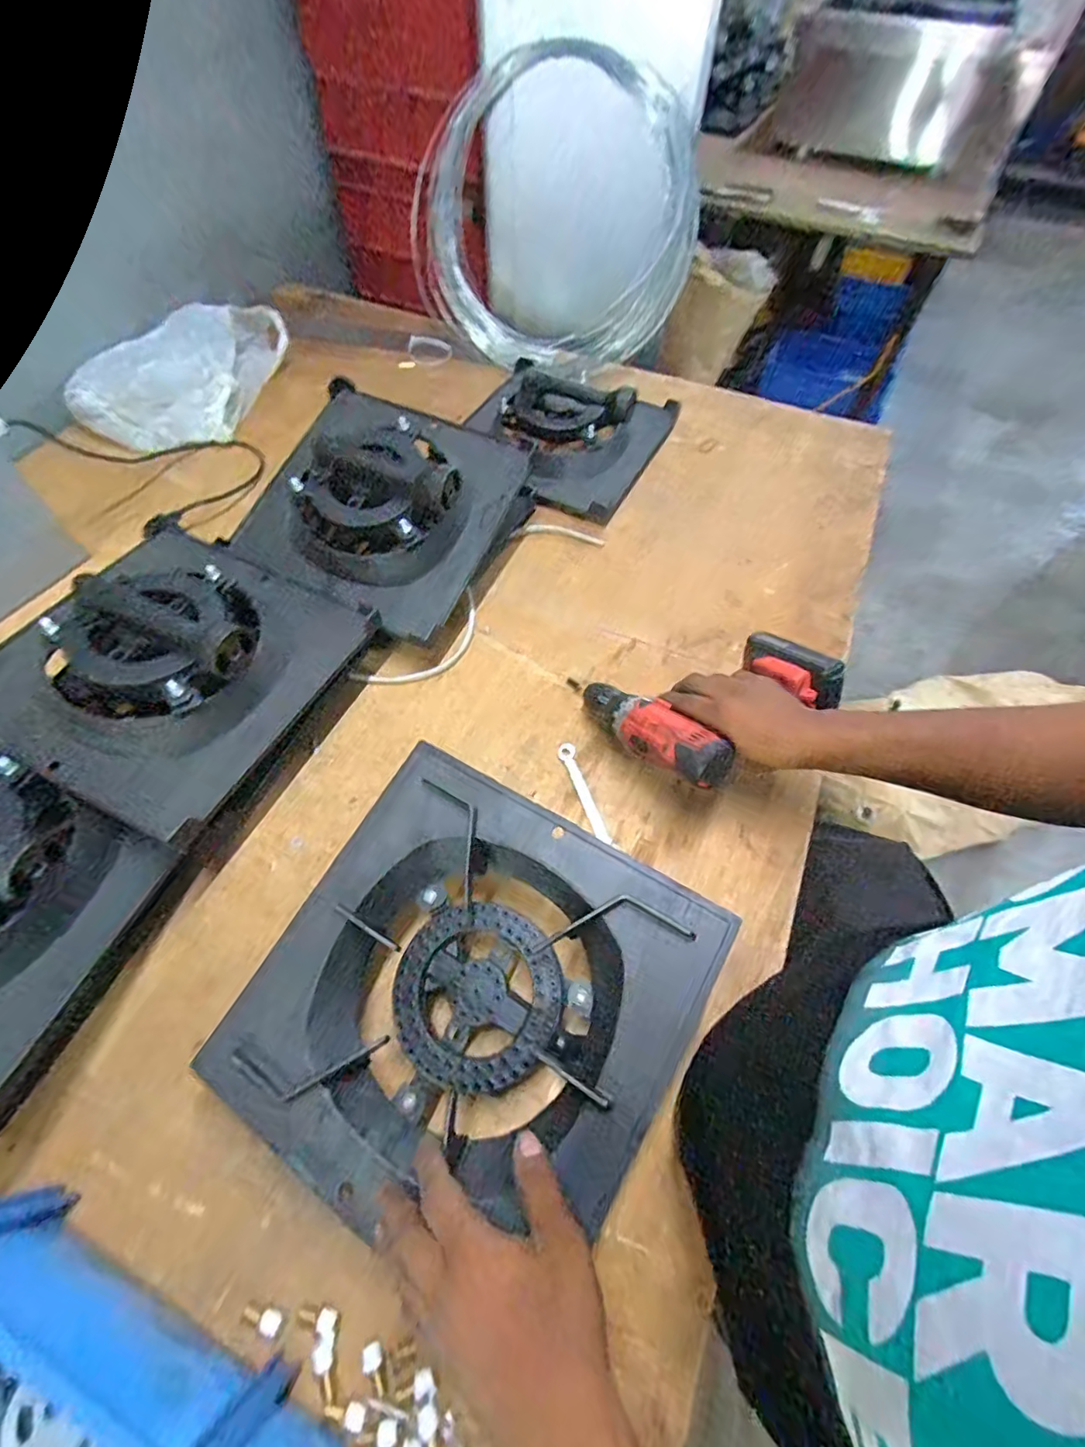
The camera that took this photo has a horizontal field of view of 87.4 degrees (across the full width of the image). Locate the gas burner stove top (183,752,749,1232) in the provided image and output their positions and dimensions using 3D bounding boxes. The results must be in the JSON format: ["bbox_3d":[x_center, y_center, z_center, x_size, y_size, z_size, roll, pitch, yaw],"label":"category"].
[{"bbox_3d":[-0.053,0.213,0.446,0.293,0.104,0.294,28,73,19],"label":"gas burner stove top"}]

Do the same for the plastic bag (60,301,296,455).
[{"bbox_3d":[-0.583,-0.570,0.924,0.269,0.075,0.333,6,59,3],"label":"plastic bag"}]

